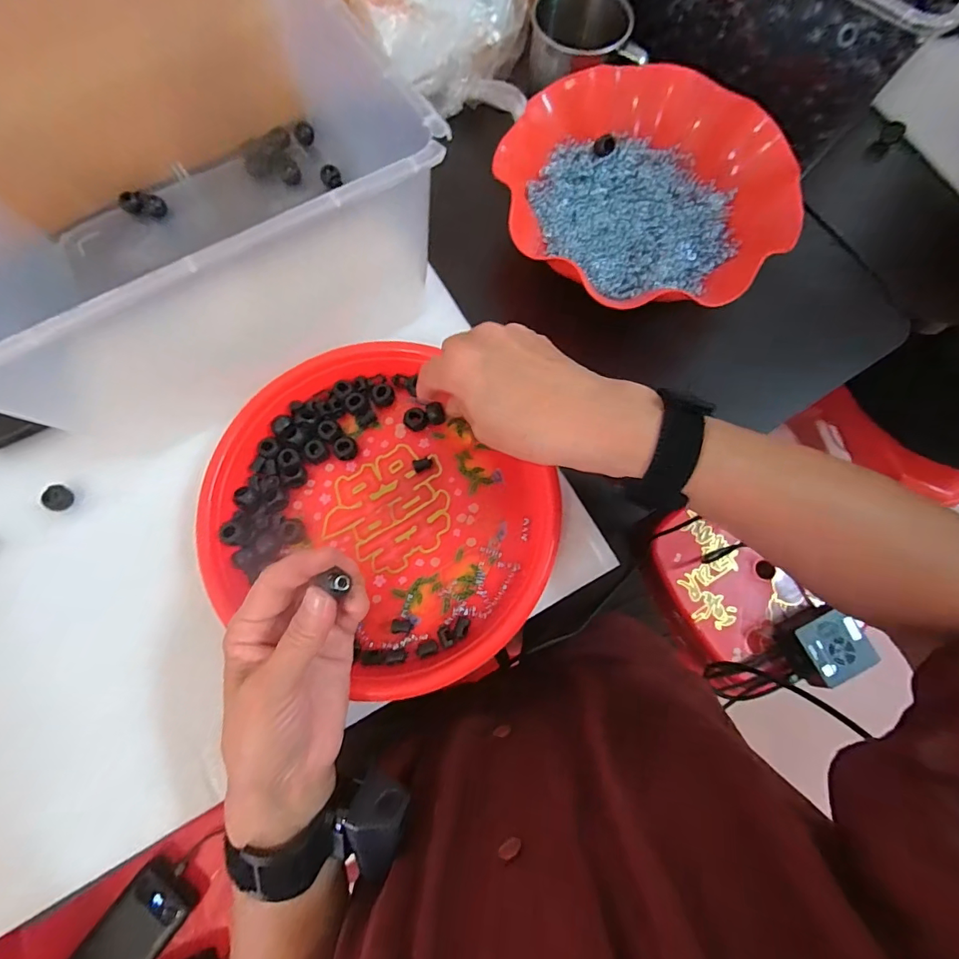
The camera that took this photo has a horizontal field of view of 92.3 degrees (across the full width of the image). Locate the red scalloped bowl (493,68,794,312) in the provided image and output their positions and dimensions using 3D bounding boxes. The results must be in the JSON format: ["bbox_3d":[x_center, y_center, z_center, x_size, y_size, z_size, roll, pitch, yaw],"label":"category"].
[{"bbox_3d":[0.139,-0.239,0.380,0.212,0.056,0.225,0,75,0],"label":"red scalloped bowl"}]

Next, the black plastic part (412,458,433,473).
[{"bbox_3d":[-0.042,-0.011,0.341,0.014,0.007,0.009,-23,77,-6],"label":"black plastic part"}]

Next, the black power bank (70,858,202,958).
[{"bbox_3d":[-0.379,0.495,0.488,0.071,0.027,0.164,36,78,9],"label":"black power bank"}]

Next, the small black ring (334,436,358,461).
[{"bbox_3d":[-0.099,-0.023,0.341,0.016,0.011,0.017,0,75,0],"label":"small black ring"}]

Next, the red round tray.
[{"bbox_3d":[-0.073,0.023,0.324,0.208,0.034,0.239,-40,81,-7],"label":"red round tray"}]

